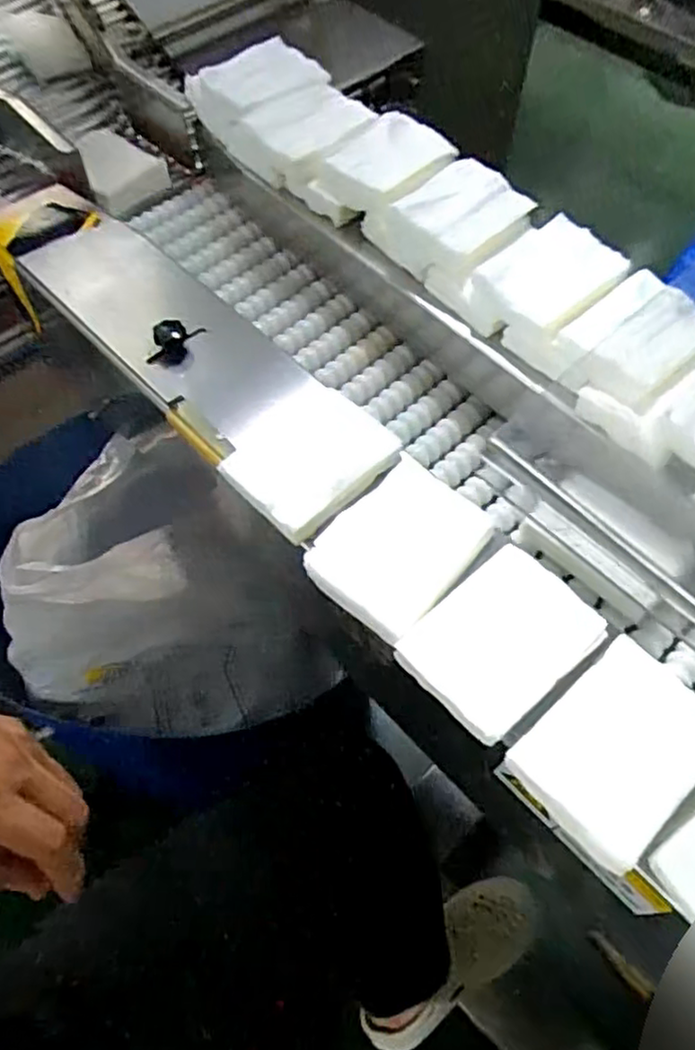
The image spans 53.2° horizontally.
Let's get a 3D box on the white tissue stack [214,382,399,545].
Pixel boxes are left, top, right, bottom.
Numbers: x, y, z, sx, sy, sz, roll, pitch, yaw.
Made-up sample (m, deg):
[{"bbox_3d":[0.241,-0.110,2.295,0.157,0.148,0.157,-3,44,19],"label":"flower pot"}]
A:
[{"bbox_3d":[-0.026,-0.046,0.448,0.083,0.017,0.097,41,68,20],"label":"white tissue stack"}]

